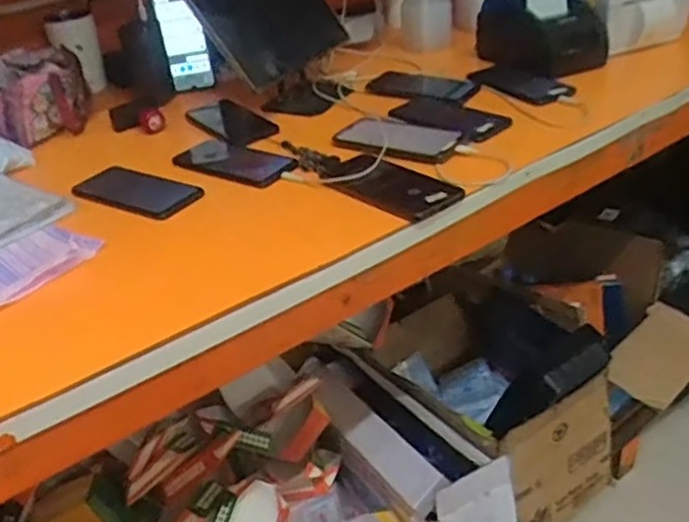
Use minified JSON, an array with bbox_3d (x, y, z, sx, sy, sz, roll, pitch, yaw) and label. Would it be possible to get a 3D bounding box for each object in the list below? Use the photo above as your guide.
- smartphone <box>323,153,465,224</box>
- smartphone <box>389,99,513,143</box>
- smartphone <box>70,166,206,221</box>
[{"bbox_3d":[0.050,-0.091,0.775,0.086,0.015,0.177,-27,38,-28],"label":"smartphone"},{"bbox_3d":[0.136,-0.200,0.923,0.090,0.007,0.175,-31,40,-32],"label":"smartphone"},{"bbox_3d":[-0.255,-0.084,0.834,0.164,0.015,0.077,16,46,25],"label":"smartphone"}]

